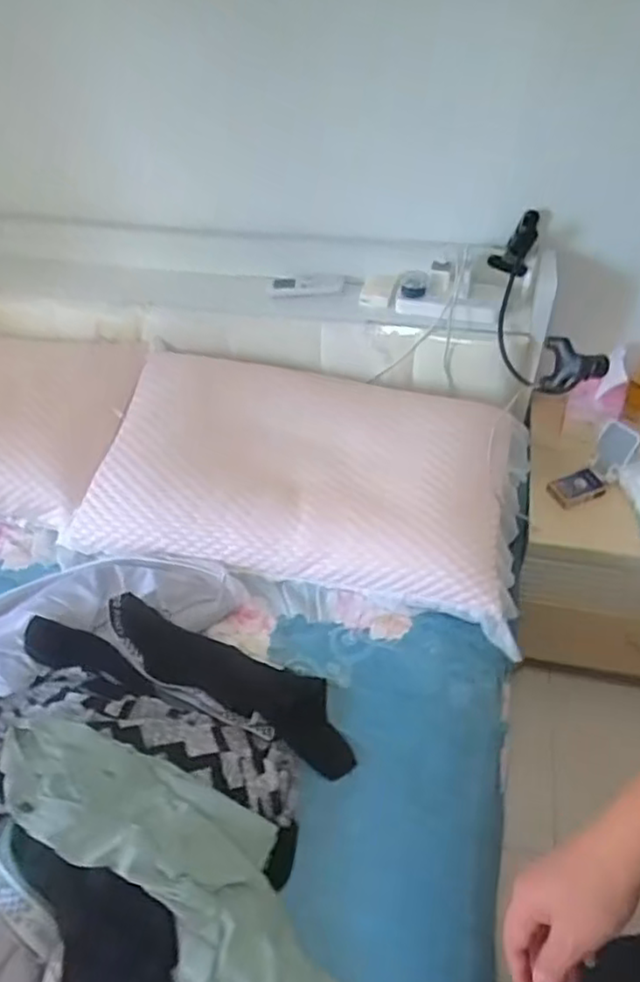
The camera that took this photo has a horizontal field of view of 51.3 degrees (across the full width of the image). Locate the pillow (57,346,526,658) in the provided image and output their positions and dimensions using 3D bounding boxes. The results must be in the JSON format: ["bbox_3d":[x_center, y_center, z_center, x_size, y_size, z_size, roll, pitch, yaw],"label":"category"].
[{"bbox_3d":[-0.019,-0.033,1.107,0.708,0.138,0.387,7,48,9],"label":"pillow"}]

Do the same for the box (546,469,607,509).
[{"bbox_3d":[0.452,-0.003,1.164,0.097,0.025,0.059,-17,48,-12],"label":"box"}]

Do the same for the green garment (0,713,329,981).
[{"bbox_3d":[-0.111,0.454,0.685,0.196,0.115,0.581,-33,53,-25],"label":"green garment"}]

